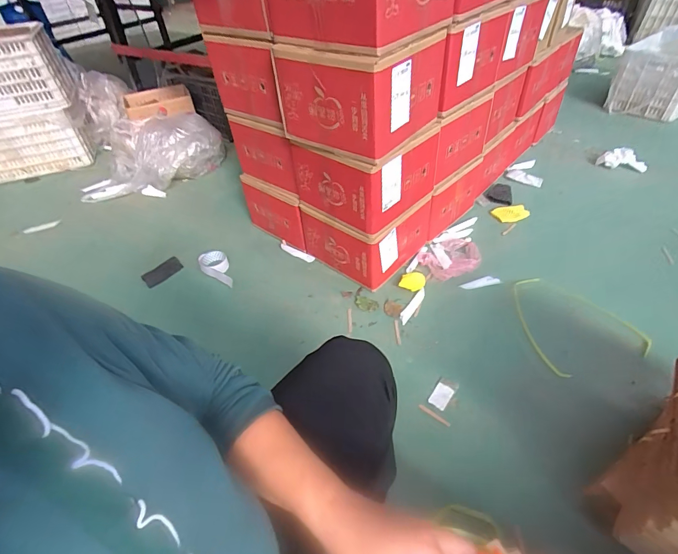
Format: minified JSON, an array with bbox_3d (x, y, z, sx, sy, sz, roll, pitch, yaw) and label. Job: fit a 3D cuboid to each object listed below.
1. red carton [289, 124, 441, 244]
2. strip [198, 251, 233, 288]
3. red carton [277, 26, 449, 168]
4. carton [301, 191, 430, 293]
[{"bbox_3d":[0.074,-0.312,1.088,0.315,0.214,0.286,32,55,32],"label":"red carton"},{"bbox_3d":[-0.399,-0.032,1.267,0.152,0.048,0.085,28,53,29],"label":"strip"},{"bbox_3d":[0.055,-0.464,0.923,0.309,0.203,0.283,32,55,32],"label":"red carton"},{"bbox_3d":[0.088,-0.156,1.232,0.303,0.211,0.287,32,55,32],"label":"carton"}]

